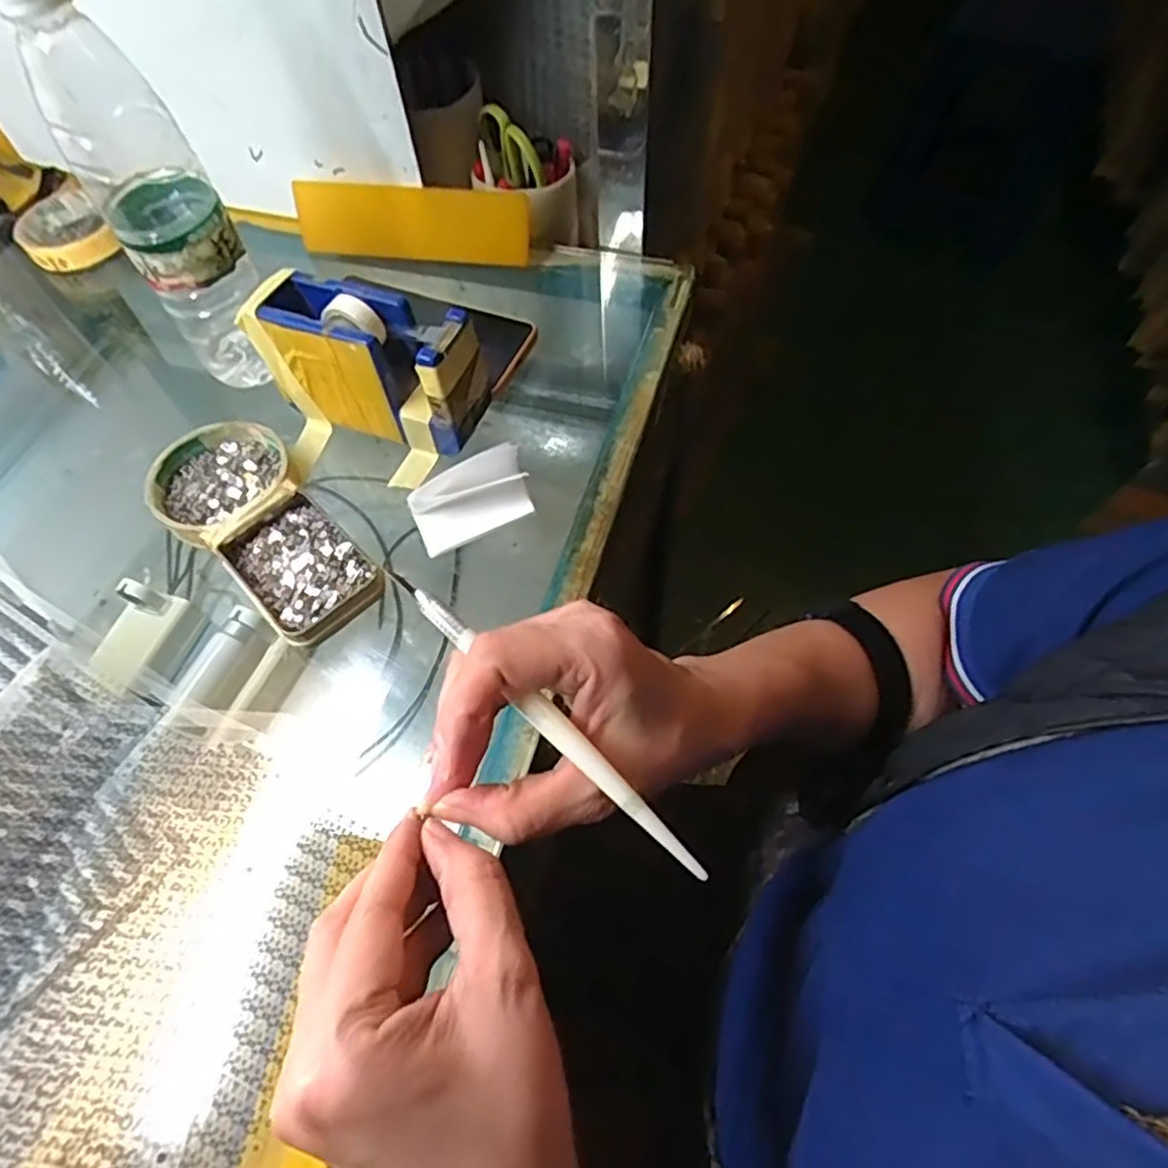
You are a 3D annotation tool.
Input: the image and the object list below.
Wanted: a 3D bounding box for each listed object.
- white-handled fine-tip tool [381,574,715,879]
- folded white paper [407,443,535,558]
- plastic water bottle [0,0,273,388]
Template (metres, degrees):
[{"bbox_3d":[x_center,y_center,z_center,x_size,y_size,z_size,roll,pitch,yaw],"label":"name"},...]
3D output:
[{"bbox_3d":[-0.015,0.044,0.236,0.151,0.005,0.008,42,69,10],"label":"white-handled fine-tip tool"},{"bbox_3d":[-0.065,-0.049,0.396,0.068,0.025,0.037,-23,61,-10],"label":"folded white paper"},{"bbox_3d":[-0.245,-0.221,0.392,0.059,0.219,0.069,-30,63,-14],"label":"plastic water bottle"}]

